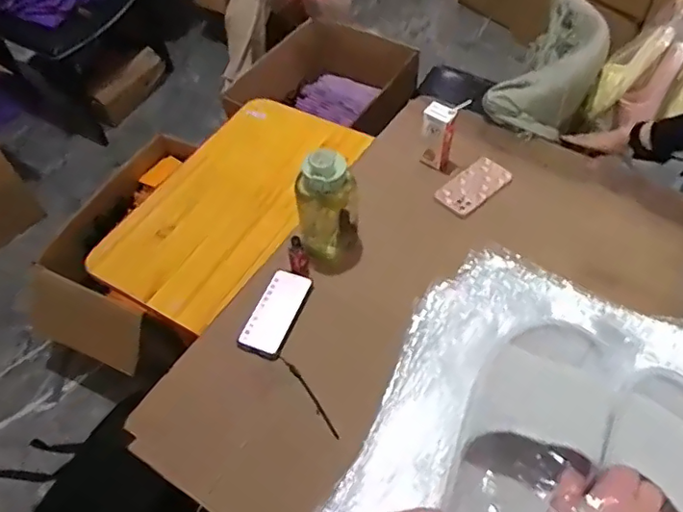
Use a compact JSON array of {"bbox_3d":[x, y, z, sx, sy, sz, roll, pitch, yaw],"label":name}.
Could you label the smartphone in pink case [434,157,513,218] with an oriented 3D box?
[{"bbox_3d":[0.274,-0.144,1.136,0.154,0.016,0.081,-36,64,-22],"label":"smartphone in pink case"}]

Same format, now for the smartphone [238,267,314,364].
[{"bbox_3d":[-0.110,0.097,0.950,0.075,0.014,0.164,17,57,16],"label":"smartphone"}]

